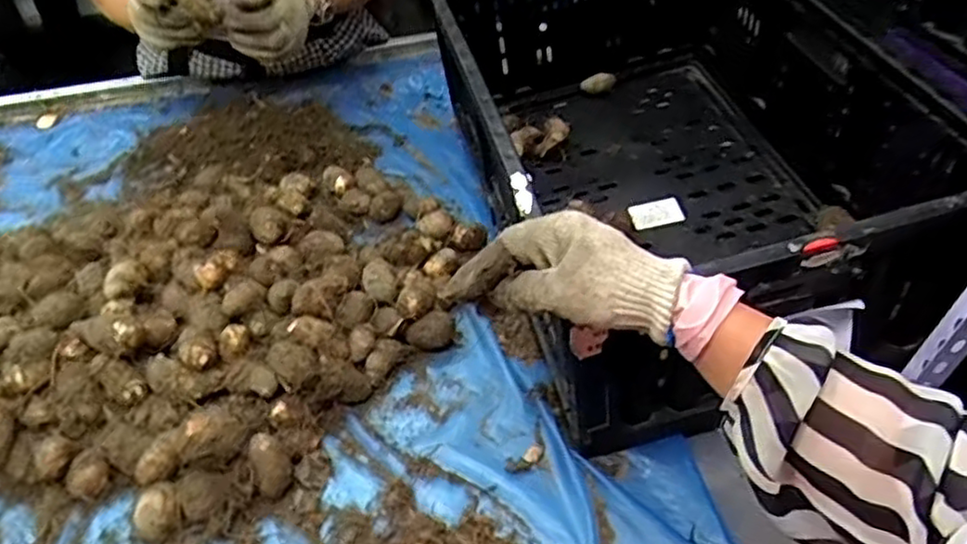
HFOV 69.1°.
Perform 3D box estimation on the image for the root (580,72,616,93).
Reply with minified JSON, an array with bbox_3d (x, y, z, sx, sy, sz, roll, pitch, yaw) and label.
[{"bbox_3d":[0.172,-0.278,1.029,0.053,0.028,0.025,-10,47,-10],"label":"root"}]

